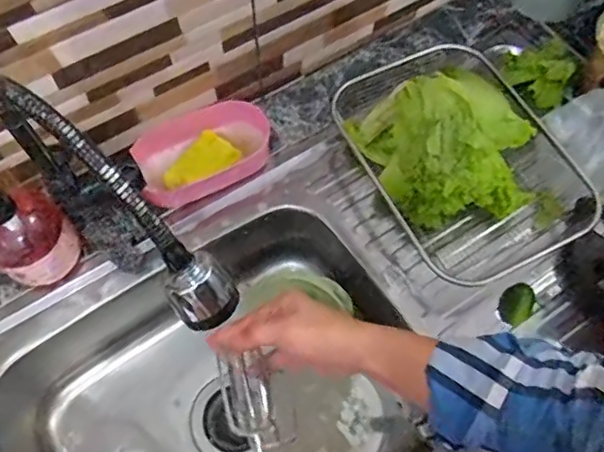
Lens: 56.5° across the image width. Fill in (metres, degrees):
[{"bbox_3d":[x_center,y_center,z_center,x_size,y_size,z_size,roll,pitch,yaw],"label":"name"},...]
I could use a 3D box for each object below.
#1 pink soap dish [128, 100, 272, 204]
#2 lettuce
[{"bbox_3d":[-0.114,-0.089,0.669,0.161,0.051,0.087,-25,66,-12],"label":"pink soap dish"},{"bbox_3d":[0.161,-0.086,0.637,0.175,0.107,0.156,-12,64,-6],"label":"lettuce"}]

